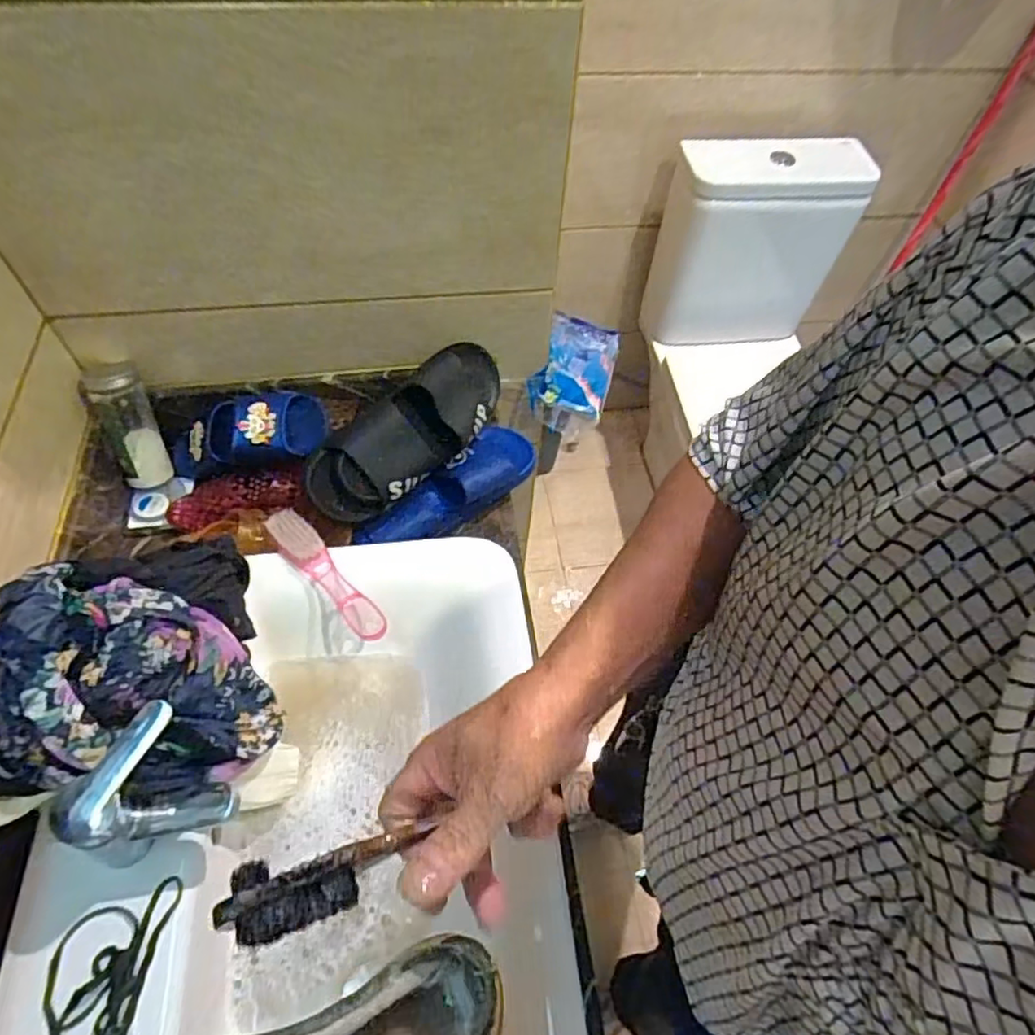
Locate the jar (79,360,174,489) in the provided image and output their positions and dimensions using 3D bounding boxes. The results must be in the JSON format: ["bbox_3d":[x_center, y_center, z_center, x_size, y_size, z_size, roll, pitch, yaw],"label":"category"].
[{"bbox_3d":[-0.495,-0.115,0.827,0.062,0.158,0.052,-15,32,-13],"label":"jar"}]

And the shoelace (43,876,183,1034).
[{"bbox_3d":[-0.336,0.391,0.494,0.083,0.009,0.204,6,57,0],"label":"shoelace"}]

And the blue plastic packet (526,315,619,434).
[{"bbox_3d":[0.092,-0.239,1.046,0.137,0.040,0.242,36,57,-24],"label":"blue plastic packet"}]

